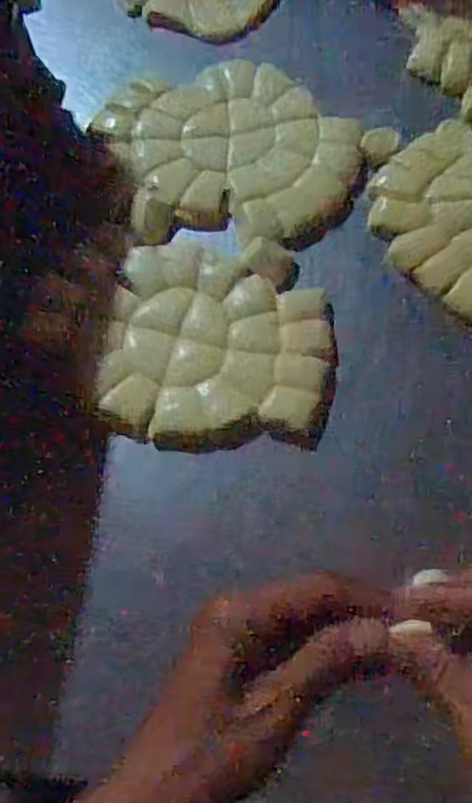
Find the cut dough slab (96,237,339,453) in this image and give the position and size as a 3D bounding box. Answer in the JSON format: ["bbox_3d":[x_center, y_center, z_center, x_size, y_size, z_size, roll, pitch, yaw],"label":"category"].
[{"bbox_3d":[-0.010,-0.047,0.546,0.176,0.025,0.175,5,71,4],"label":"cut dough slab"}]

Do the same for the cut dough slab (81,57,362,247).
[{"bbox_3d":[-0.001,-0.224,0.602,0.218,0.017,0.186,-10,70,-2],"label":"cut dough slab"}]

